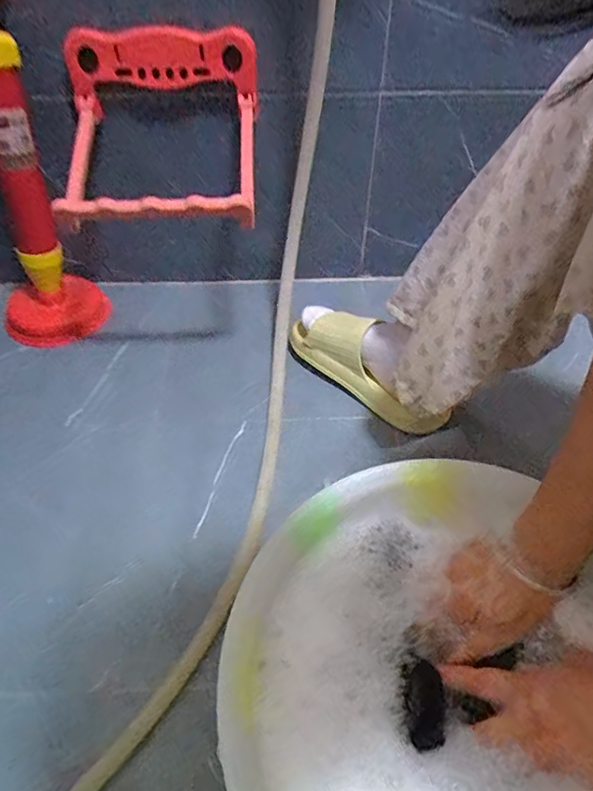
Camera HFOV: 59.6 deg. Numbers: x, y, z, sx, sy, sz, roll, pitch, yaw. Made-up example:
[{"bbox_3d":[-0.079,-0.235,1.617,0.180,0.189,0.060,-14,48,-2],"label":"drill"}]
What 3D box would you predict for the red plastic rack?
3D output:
[{"bbox_3d":[-0.154,-0.305,0.574,0.225,0.124,0.210,-2,47,-3],"label":"red plastic rack"}]

